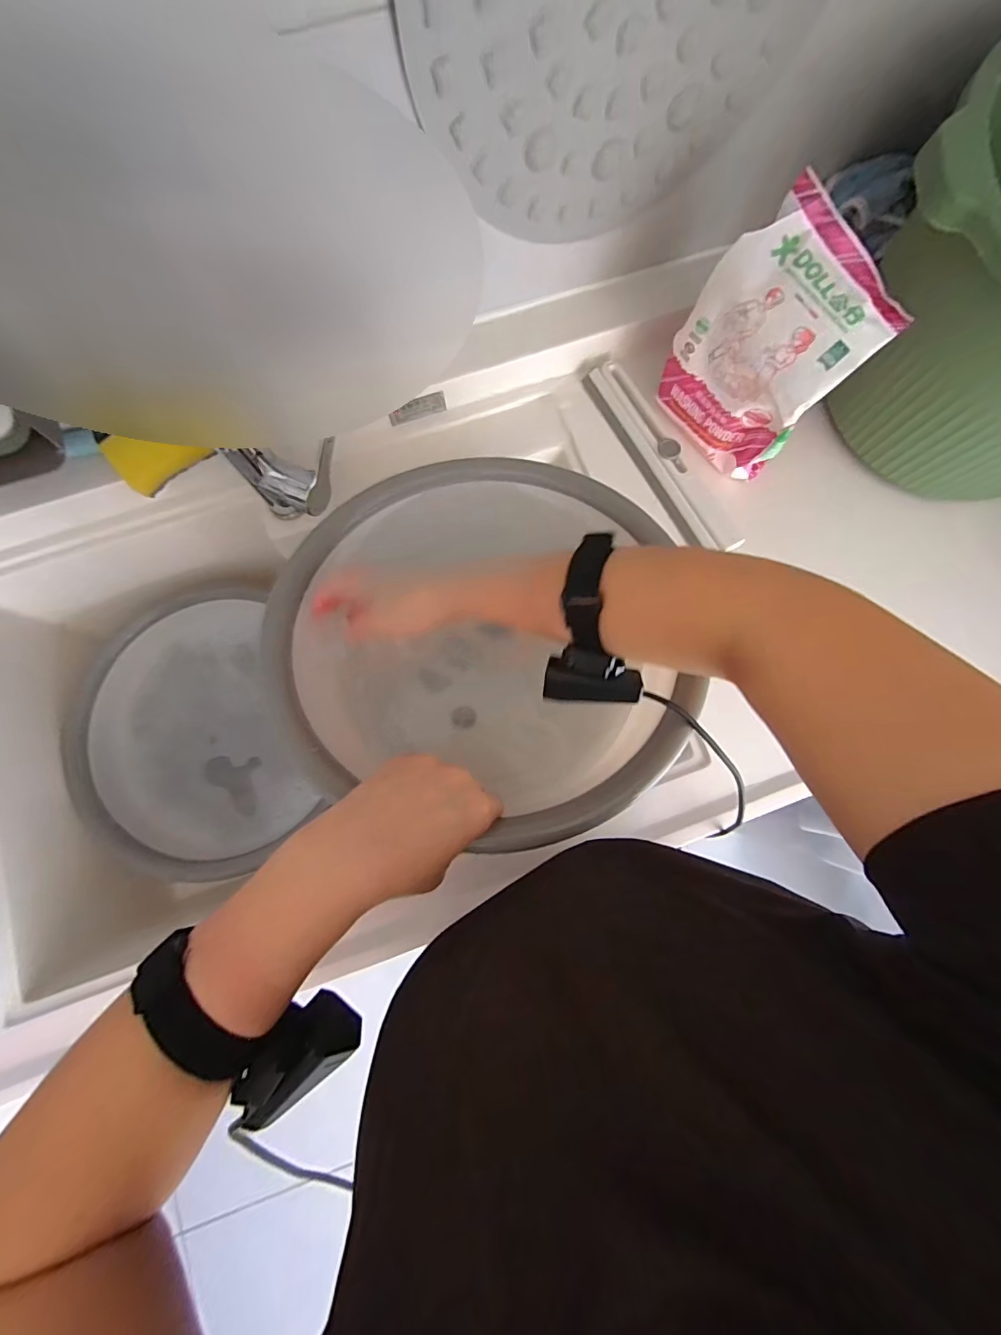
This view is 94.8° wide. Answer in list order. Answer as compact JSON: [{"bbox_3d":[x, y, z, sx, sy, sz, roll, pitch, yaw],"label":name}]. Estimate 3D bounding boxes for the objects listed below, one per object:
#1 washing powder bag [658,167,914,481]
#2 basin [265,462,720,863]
[{"bbox_3d":[0.270,-0.322,0.474,0.099,0.177,0.159,-40,82,-7],"label":"washing powder bag"},{"bbox_3d":[-0.010,-0.047,0.429,0.357,0.129,0.337,32,81,5],"label":"basin"}]

